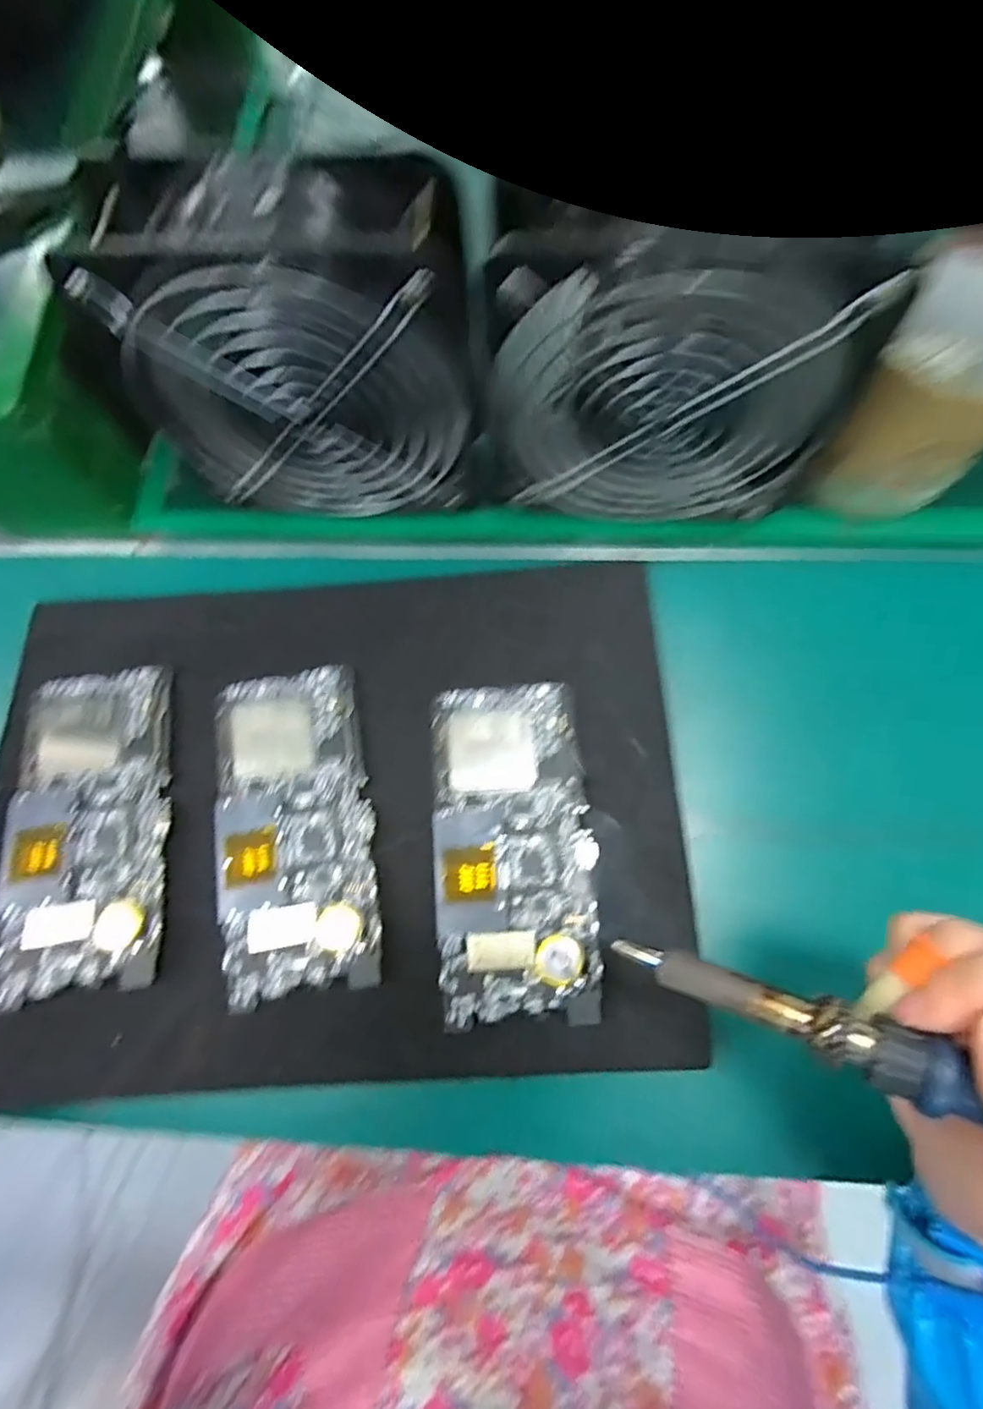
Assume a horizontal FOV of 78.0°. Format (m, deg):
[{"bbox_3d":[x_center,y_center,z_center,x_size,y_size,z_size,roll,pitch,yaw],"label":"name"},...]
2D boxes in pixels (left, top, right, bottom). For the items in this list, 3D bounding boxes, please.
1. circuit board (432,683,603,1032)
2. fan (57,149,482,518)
[{"bbox_3d":[0.010,0.065,0.291,0.073,0.008,0.153,-5,72,2],"label":"circuit board"},{"bbox_3d":[-0.081,-0.152,0.273,0.151,0.138,0.056,1,71,2],"label":"fan"}]

